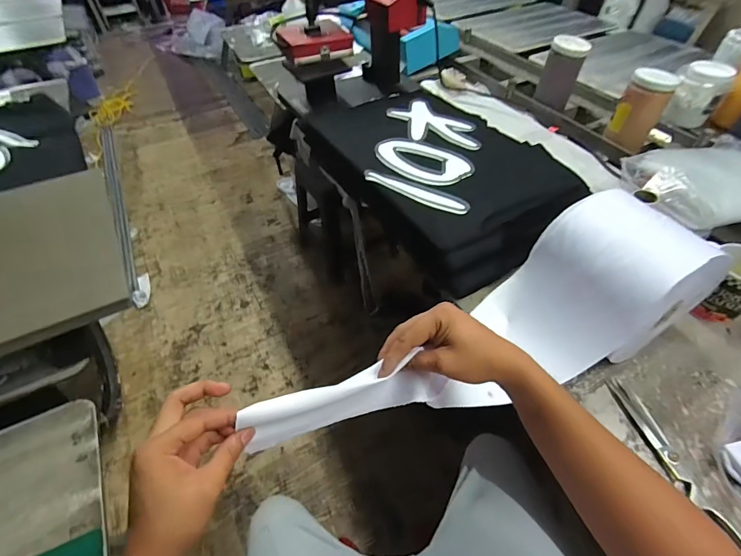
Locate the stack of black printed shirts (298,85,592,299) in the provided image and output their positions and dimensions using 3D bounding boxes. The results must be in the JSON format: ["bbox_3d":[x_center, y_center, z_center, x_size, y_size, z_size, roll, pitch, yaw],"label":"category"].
[{"bbox_3d":[0.131,-0.259,0.867,0.397,0.089,0.677,-25,53,-18],"label":"stack of black printed shirts"}]

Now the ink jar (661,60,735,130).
[{"bbox_3d":[0.813,-0.454,0.979,0.103,0.145,0.099,-1,49,1],"label":"ink jar"}]

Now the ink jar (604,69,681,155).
[{"bbox_3d":[0.628,-0.390,0.911,0.095,0.163,0.083,27,55,23],"label":"ink jar"}]

